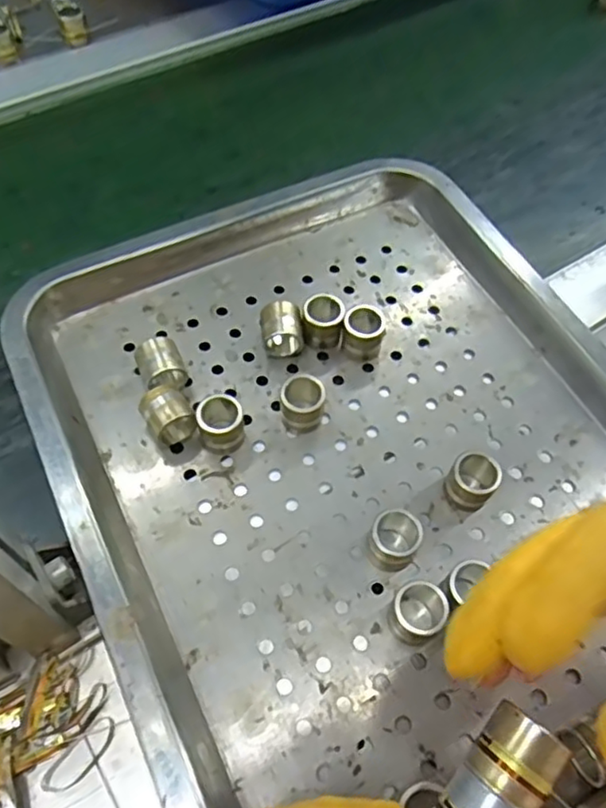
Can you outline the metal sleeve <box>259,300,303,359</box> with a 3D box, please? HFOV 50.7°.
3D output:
[{"bbox_3d":[-0.011,-0.036,0.314,0.019,0.018,0.022,-5,58,-6],"label":"metal sleeve"}]

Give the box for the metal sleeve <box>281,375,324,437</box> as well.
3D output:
[{"bbox_3d":[0.000,0.000,0.291,0.019,0.023,0.018,1,58,-2],"label":"metal sleeve"}]

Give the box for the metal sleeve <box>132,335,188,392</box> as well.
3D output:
[{"bbox_3d":[-0.067,-0.017,0.302,0.020,0.016,0.023,-22,61,-15],"label":"metal sleeve"}]

